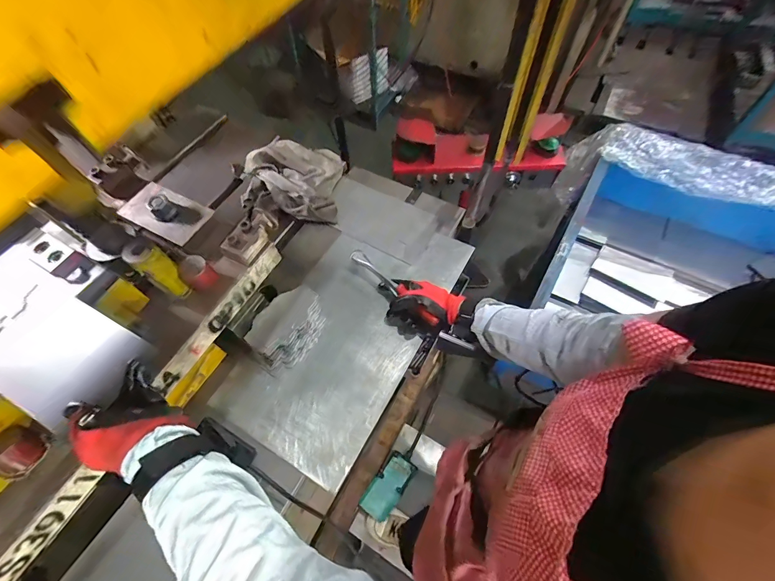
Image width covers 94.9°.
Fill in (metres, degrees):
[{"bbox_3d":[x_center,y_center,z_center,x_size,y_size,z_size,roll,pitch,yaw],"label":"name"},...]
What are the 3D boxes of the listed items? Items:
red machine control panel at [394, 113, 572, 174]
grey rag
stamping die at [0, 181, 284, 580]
[{"bbox_3d":[0.301,-0.460,1.151,0.545,0.154,0.160,2,61,5],"label":"red machine control panel"},{"bbox_3d":[-0.211,-0.245,0.770,0.219,0.070,0.183,5,62,7],"label":"grey rag"},{"bbox_3d":[-0.439,0.096,0.492,0.281,0.182,0.597,22,65,15],"label":"stamping die"}]

